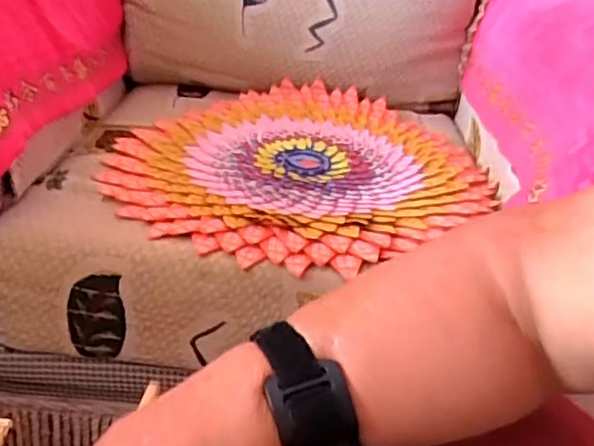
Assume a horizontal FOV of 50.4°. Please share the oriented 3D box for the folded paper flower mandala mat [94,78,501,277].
[{"bbox_3d":[0.000,-0.084,0.784,0.454,0.029,0.428,-23,41,-40],"label":"folded paper flower mandala mat"}]

